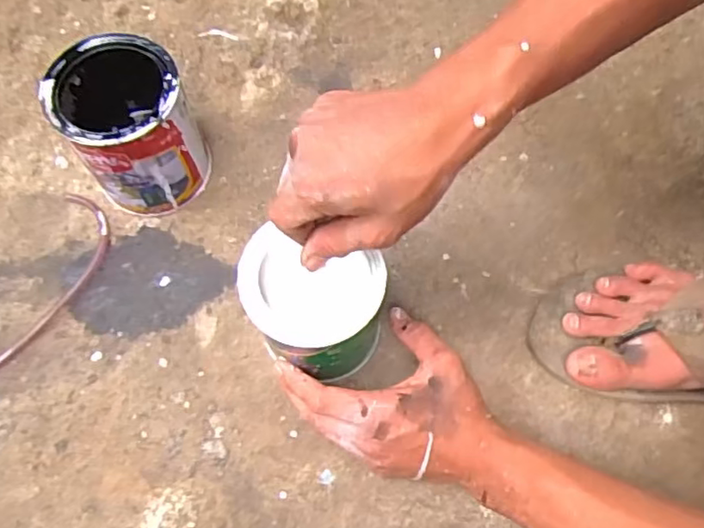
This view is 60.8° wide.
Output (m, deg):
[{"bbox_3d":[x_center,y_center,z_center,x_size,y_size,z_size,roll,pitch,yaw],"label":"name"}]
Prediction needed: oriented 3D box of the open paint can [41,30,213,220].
[{"bbox_3d":[-0.188,-0.119,0.521,0.101,0.128,0.110,0,68,0],"label":"open paint can"}]

